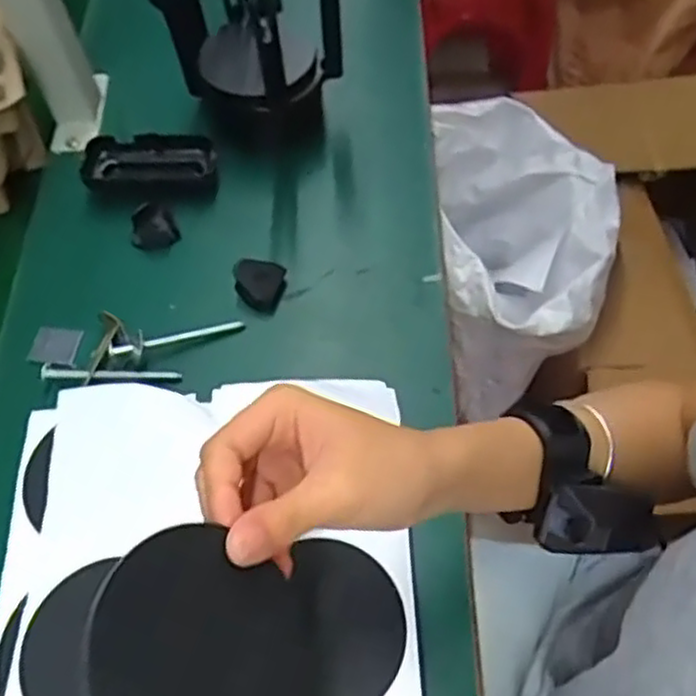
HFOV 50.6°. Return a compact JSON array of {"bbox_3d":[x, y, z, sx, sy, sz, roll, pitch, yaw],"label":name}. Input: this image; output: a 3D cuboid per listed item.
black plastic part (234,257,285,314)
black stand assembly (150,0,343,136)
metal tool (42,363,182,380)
[{"bbox_3d":[-0.069,-0.053,0.567,0.034,0.023,0.038,14,56,11],"label":"black plastic part"},{"bbox_3d":[-0.073,-0.259,0.600,0.138,0.122,0.108,31,60,22],"label":"black stand assembly"},{"bbox_3d":[-0.175,0.018,0.538,0.102,0.004,0.013,4,54,4],"label":"metal tool"}]

